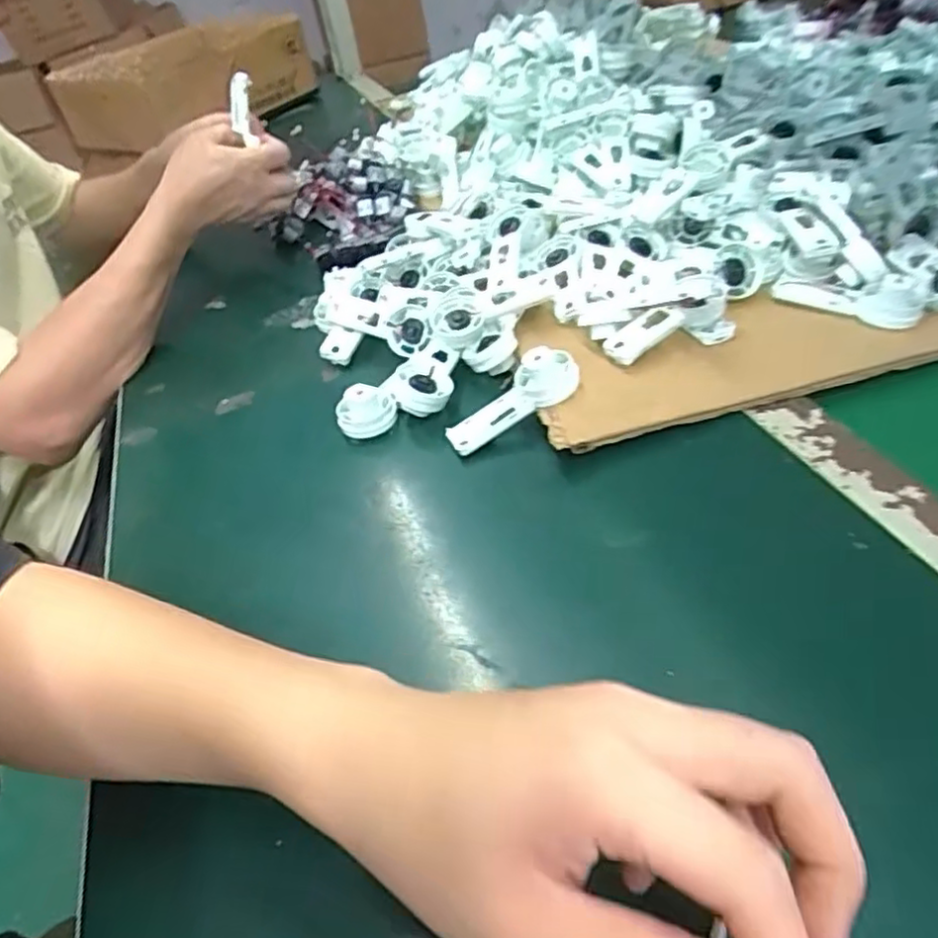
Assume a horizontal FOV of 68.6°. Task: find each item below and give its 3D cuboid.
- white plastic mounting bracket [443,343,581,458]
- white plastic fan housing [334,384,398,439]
[{"bbox_3d":[0.027,-0.043,0.443,0.093,0.024,0.030,-36,48,11],"label":"white plastic mounting bracket"},{"bbox_3d":[-0.071,-0.037,0.476,0.041,0.032,0.028,-16,41,-6],"label":"white plastic fan housing"}]

